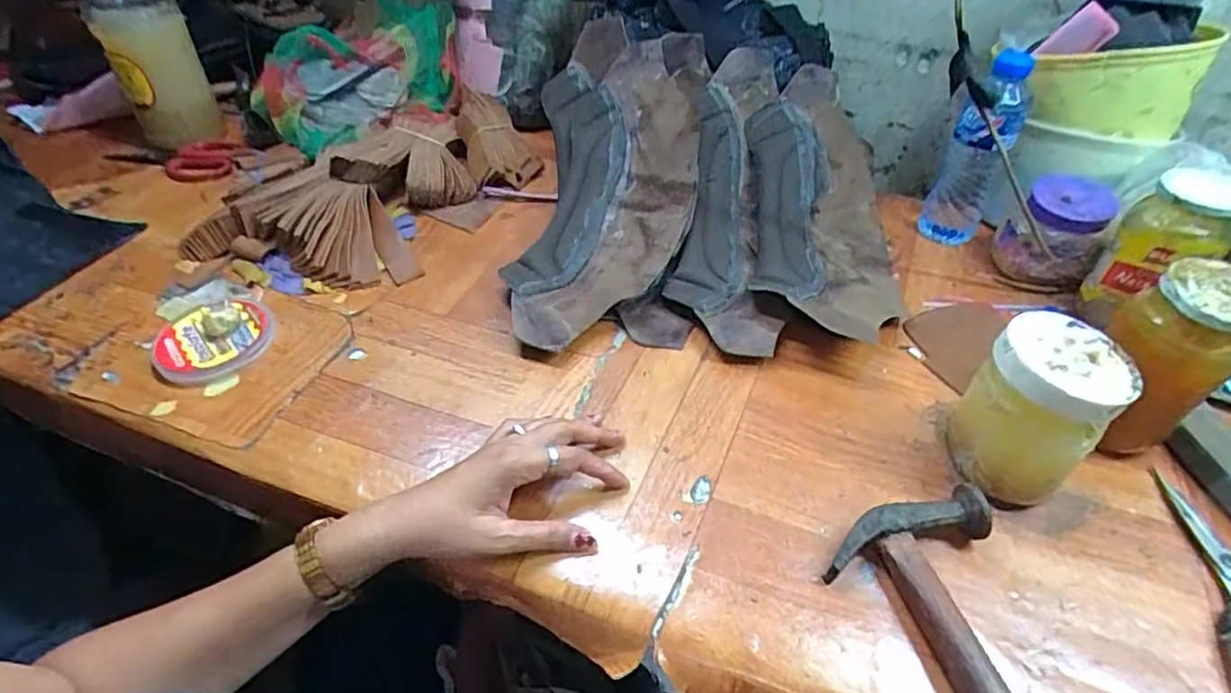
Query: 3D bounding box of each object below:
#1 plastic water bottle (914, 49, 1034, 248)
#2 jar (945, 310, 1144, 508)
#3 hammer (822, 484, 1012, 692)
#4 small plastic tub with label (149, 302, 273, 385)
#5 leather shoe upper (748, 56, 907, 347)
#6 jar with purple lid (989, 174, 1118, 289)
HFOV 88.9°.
[{"bbox_3d":[0.353,-0.190,0.619,0.060,0.171,0.059,25,53,30],"label":"plastic water bottle"},{"bbox_3d":[0.286,0.043,0.430,0.093,0.109,0.084,-35,50,-25],"label":"jar"},{"bbox_3d":[0.219,0.180,0.351,0.108,0.030,0.205,-20,45,-12],"label":"hammer"},{"bbox_3d":[-0.356,-0.006,0.557,0.096,0.011,0.094,-4,44,4],"label":"small plastic tub with label"},{"bbox_3d":[0.207,-0.150,0.616,0.145,0.076,0.337,4,45,5],"label":"leather shoe upper"},{"bbox_3d":[0.418,-0.112,0.601,0.077,0.071,0.080,-4,44,4],"label":"jar with purple lid"}]

